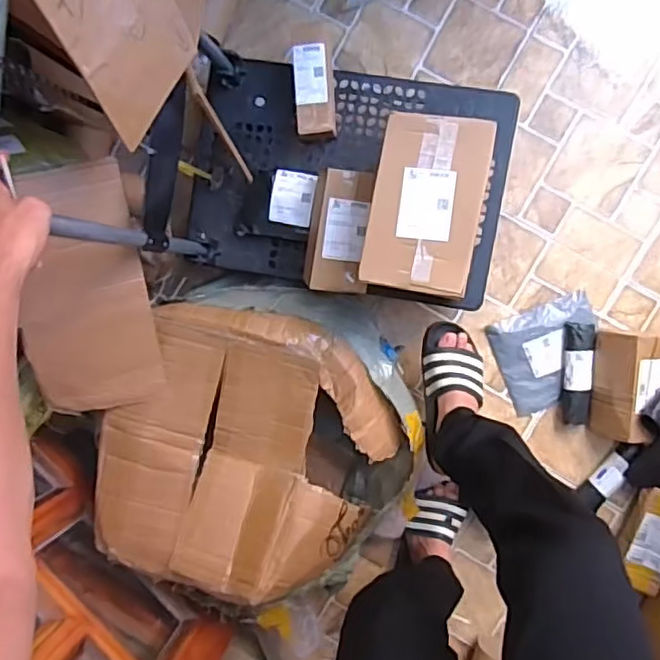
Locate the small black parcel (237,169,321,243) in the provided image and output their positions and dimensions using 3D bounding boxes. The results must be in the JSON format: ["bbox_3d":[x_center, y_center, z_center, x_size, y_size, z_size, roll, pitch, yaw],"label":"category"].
[{"bbox_3d":[-0.099,-0.233,1.186,0.146,0.054,0.131,9,96,6],"label":"small black parcel"}]

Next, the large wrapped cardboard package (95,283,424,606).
[{"bbox_3d":[-0.115,0.190,1.201,0.525,0.285,0.515,12,96,6],"label":"large wrapped cardboard package"}]

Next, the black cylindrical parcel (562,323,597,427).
[{"bbox_3d":[0.486,0.088,1.251,0.056,0.035,0.201,2,95,7],"label":"black cylindrical parcel"}]

